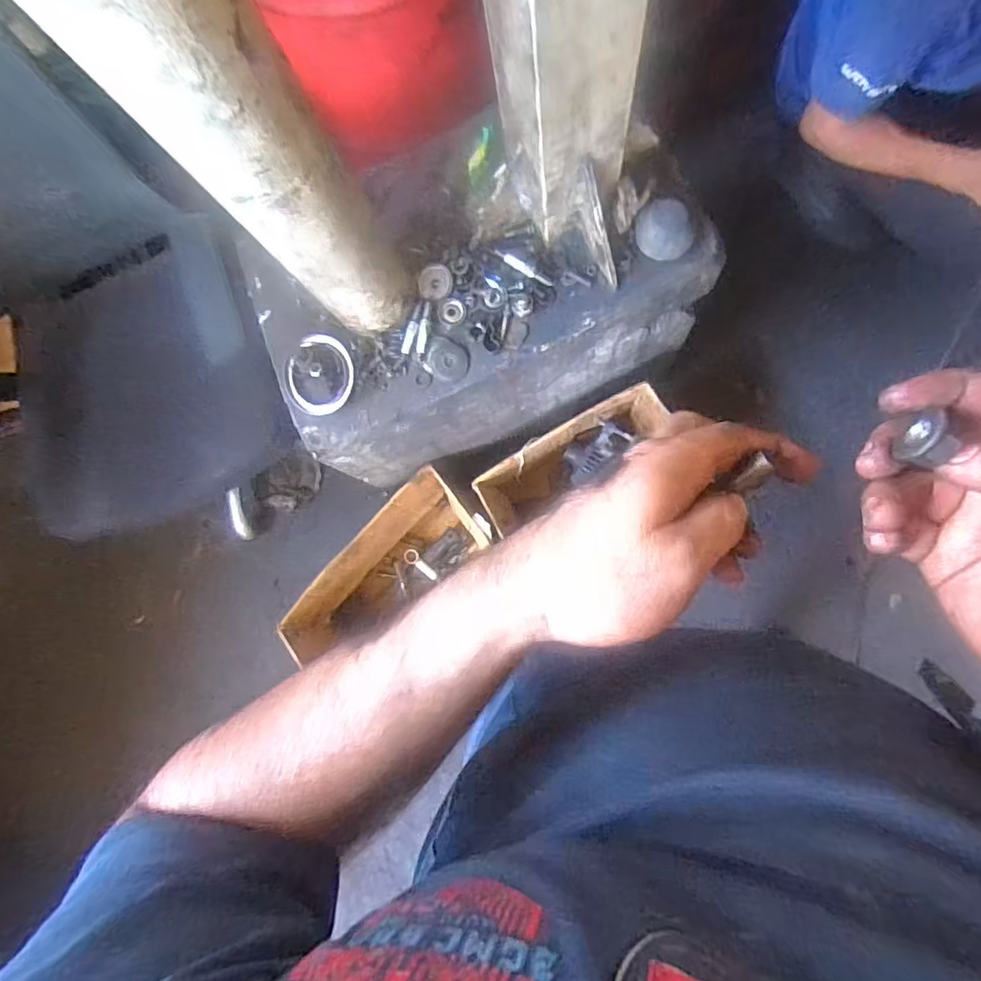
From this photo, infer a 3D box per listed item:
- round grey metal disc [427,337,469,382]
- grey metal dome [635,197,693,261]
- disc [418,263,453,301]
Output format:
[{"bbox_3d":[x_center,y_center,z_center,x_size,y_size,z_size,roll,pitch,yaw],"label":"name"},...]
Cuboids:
[{"bbox_3d":[-0.055,-0.171,0.773,0.053,0.007,0.053,0,102,-1],"label":"round grey metal disc"},{"bbox_3d":[0.215,-0.323,0.735,0.063,0.026,0.070,-10,83,7],"label":"grey metal dome"},{"bbox_3d":[-0.071,-0.270,0.765,0.043,0.009,0.045,-1,85,8],"label":"disc"}]

